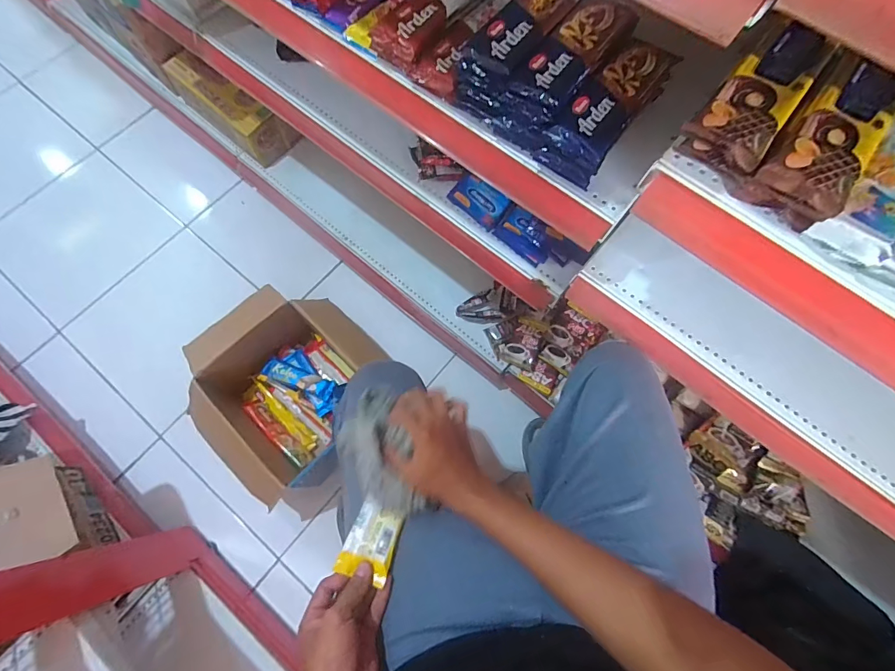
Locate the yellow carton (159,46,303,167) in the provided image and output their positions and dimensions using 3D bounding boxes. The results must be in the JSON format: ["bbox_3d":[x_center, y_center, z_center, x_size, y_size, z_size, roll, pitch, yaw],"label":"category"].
[{"bbox_3d":[-0.552,-0.585,1.047,0.348,0.133,0.114,38,75,11],"label":"yellow carton"}]

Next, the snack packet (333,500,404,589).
[{"bbox_3d":[-0.080,0.216,0.437,0.053,0.012,0.067,15,72,4],"label":"snack packet"}]

